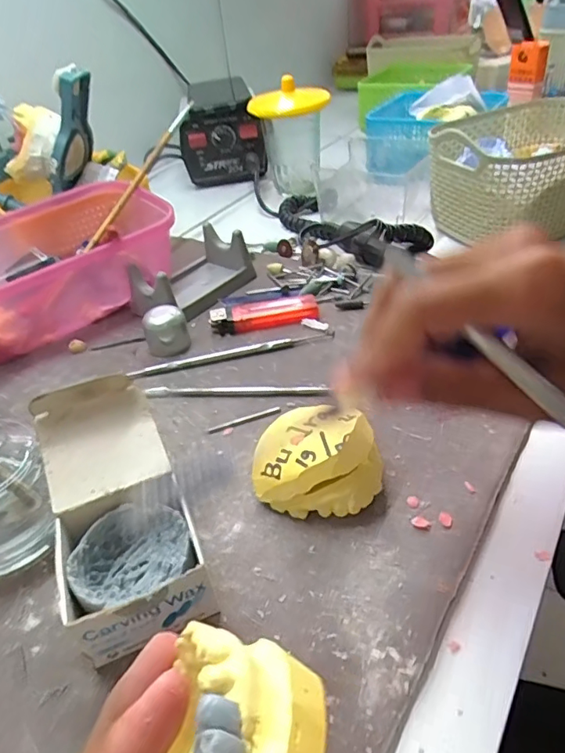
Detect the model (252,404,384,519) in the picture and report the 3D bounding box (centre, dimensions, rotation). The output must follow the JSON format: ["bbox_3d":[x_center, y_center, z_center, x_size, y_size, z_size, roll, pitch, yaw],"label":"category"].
[{"bbox_3d":[0.017,0.040,0.261,0.059,0.039,0.045,2,40,10],"label":"model"}]

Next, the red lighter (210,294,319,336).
[{"bbox_3d":[-0.014,-0.047,0.396,0.078,0.009,0.031,-12,40,-6],"label":"red lighter"}]

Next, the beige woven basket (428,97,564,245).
[{"bbox_3d":[0.220,-0.181,0.466,0.174,0.077,0.122,-18,41,-13],"label":"beige woven basket"}]

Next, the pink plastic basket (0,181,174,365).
[{"bbox_3d":[-0.184,-0.087,0.429,0.127,0.064,0.186,27,50,34],"label":"pink plastic basket"}]

